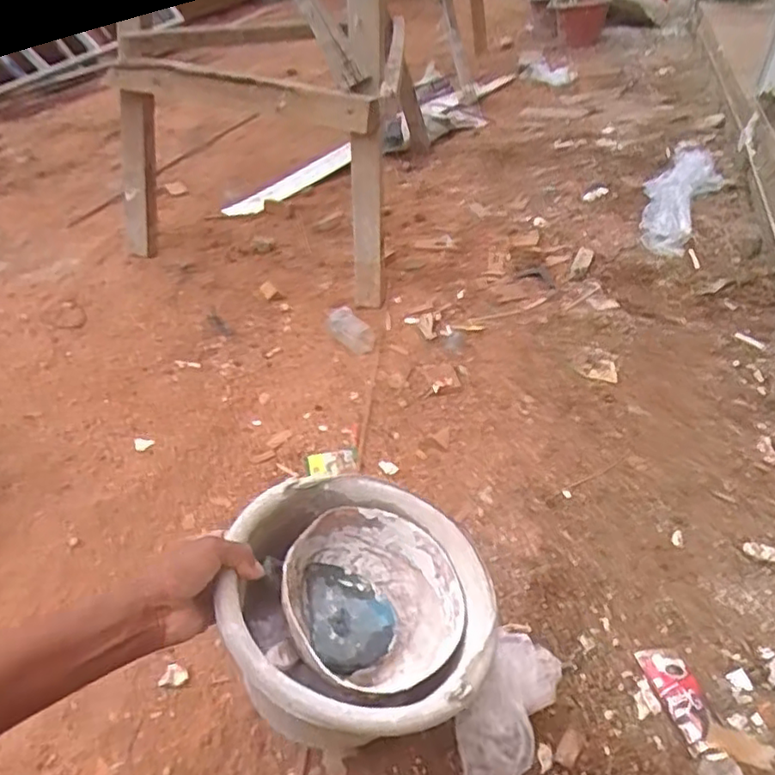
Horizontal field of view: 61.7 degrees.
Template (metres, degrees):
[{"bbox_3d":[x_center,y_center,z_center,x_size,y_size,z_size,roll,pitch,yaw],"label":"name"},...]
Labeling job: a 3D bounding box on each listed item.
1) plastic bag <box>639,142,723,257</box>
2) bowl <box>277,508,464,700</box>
[{"bbox_3d":[0.744,-0.502,1.645,0.172,0.059,0.619,15,42,24],"label":"plastic bag"},{"bbox_3d":[-0.011,0.205,0.630,0.161,0.076,0.174,1,40,-1],"label":"bowl"}]

